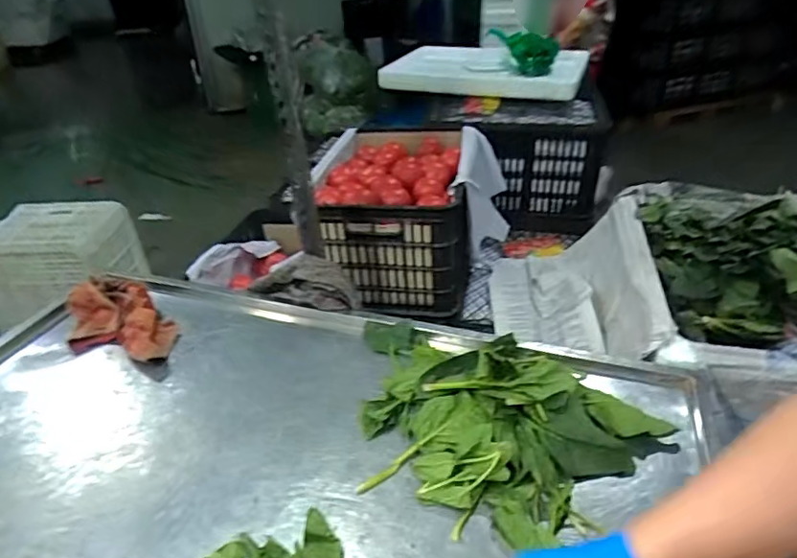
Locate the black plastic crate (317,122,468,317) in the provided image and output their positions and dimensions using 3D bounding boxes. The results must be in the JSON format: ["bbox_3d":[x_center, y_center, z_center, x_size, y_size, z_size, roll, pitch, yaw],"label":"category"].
[{"bbox_3d":[0.002,-0.150,1.267,0.295,0.282,0.485,-1,33,3],"label":"black plastic crate"}]

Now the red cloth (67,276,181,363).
[{"bbox_3d":[-0.463,0.069,0.884,0.230,0.072,0.145,26,43,37],"label":"red cloth"}]

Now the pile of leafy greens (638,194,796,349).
[{"bbox_3d":[0.701,-0.048,1.015,0.366,0.152,0.471,3,34,8],"label":"pile of leafy greens"}]

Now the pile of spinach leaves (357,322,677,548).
[{"bbox_3d":[0.100,0.167,0.704,0.408,0.068,0.282,14,37,25],"label":"pile of spinach leaves"}]

